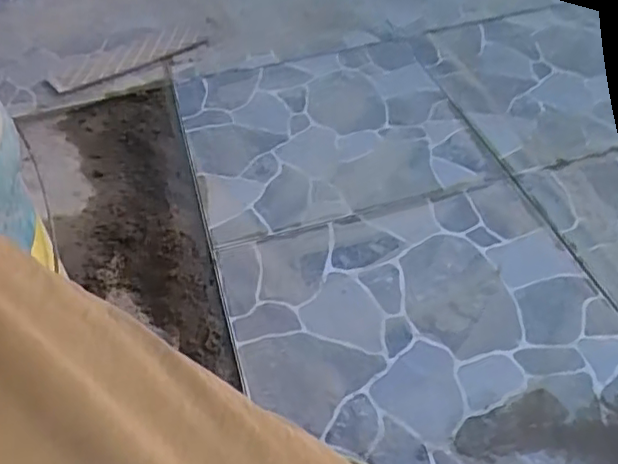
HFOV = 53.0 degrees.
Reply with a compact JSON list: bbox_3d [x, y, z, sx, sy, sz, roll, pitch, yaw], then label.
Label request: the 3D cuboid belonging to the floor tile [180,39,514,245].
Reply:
[{"bbox_3d":[0.029,-0.184,0.999,0.435,0.017,0.482,-14,45,-7],"label":"floor tile"}]

